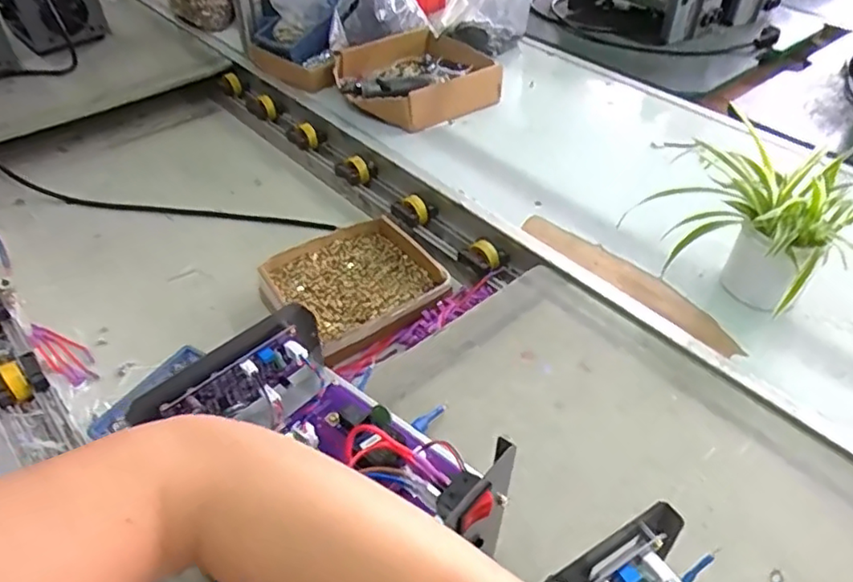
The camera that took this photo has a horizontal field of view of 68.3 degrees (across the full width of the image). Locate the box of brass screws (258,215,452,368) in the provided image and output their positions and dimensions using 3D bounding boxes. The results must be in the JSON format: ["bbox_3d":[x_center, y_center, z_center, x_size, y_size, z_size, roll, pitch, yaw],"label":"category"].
[{"bbox_3d":[-0.099,-0.007,0.871,0.223,0.043,0.206,-23,48,-23],"label":"box of brass screws"}]

